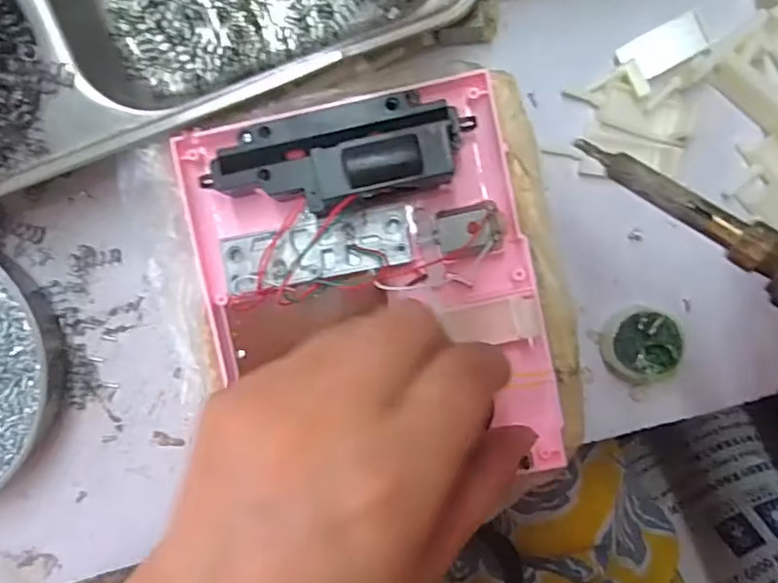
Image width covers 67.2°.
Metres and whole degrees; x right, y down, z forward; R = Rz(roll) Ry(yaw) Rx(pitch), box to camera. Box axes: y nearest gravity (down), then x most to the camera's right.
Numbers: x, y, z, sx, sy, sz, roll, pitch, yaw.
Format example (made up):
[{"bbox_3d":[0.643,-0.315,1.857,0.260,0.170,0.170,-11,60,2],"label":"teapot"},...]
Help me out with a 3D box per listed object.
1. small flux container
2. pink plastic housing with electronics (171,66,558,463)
[{"bbox_3d":[0.116,0.026,0.269,0.031,0.015,0.036,-11,94,1],"label":"small flux container"},{"bbox_3d":[-0.008,0.000,0.231,0.130,0.040,0.150,-11,93,2],"label":"pink plastic housing with electronics"}]

